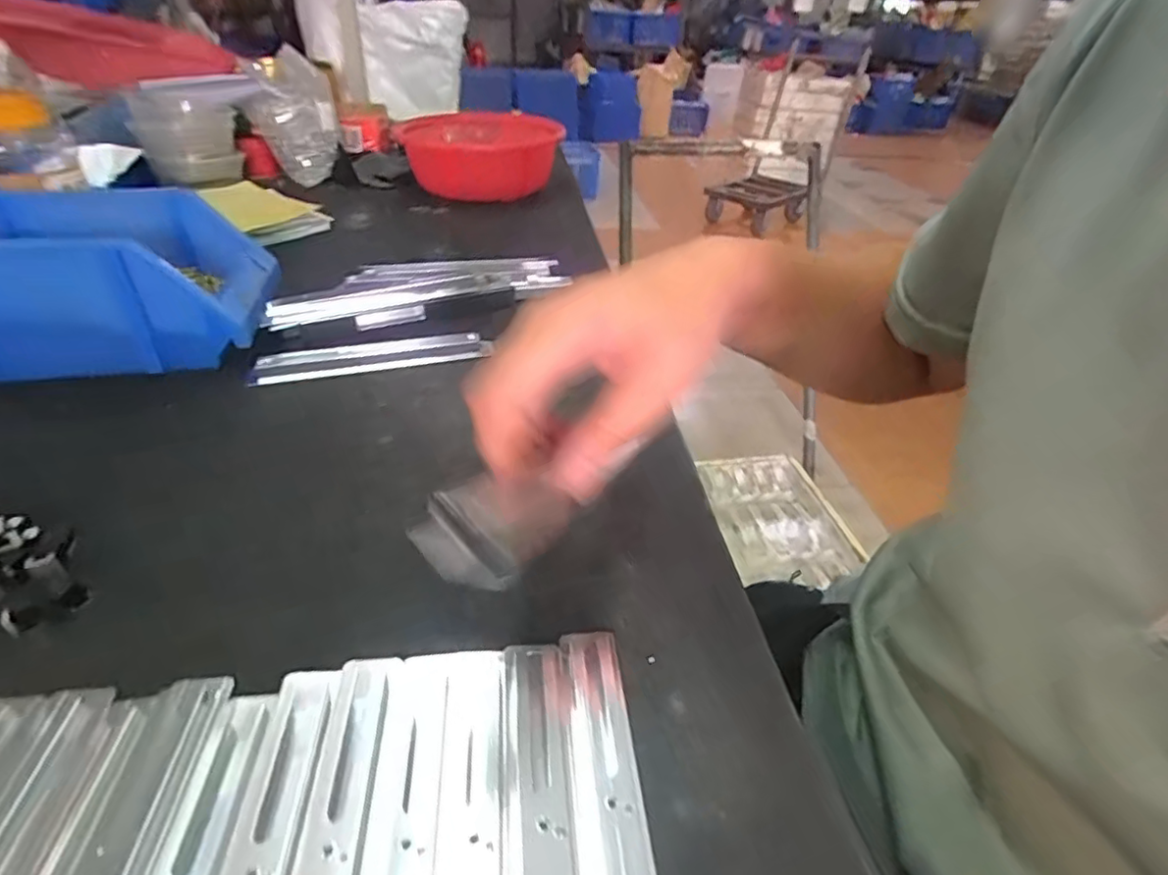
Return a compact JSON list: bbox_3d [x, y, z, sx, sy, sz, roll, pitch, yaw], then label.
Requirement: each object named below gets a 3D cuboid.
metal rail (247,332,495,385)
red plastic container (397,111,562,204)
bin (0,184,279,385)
[{"bbox_3d":[-0.182,-0.069,0.529,0.195,0.023,0.019,-8,36,-15],"label":"metal rail"},{"bbox_3d":[-0.165,-0.487,1.024,0.258,0.087,0.409,2,35,-1],"label":"red plastic container"},{"bbox_3d":[-0.407,-0.134,0.521,0.237,0.110,0.153,-6,35,-12],"label":"bin"}]

